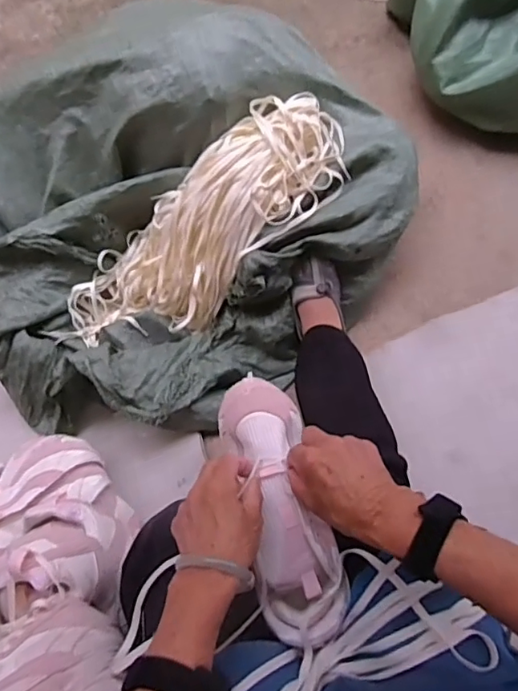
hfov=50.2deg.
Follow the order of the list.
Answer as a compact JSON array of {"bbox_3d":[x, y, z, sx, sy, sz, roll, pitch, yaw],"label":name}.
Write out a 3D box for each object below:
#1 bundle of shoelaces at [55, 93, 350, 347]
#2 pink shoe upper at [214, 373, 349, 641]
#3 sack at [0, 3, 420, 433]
[{"bbox_3d":[-0.088,-0.176,0.908,0.523,0.114,0.181,-37,67,15],"label":"bundle of shoelaces"},{"bbox_3d":[0.021,0.155,0.562,0.085,0.061,0.260,-14,69,-5],"label":"pink shoe upper"},{"bbox_3d":[-0.147,-0.212,0.920,0.751,0.328,0.563,-36,73,-13],"label":"sack"}]

